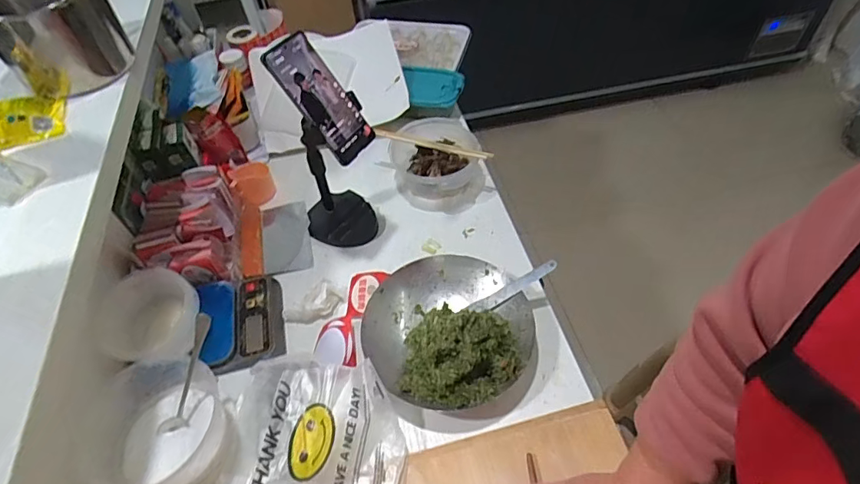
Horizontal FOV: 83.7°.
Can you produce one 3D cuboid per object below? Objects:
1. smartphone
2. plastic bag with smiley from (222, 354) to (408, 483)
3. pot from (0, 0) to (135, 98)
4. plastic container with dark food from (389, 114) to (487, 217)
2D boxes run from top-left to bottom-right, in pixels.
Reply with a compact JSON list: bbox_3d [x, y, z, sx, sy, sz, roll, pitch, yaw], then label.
[{"bbox_3d":[-0.138,-0.180,0.612,0.016,0.162,0.076,-8,37,48],"label":"smartphone"},{"bbox_3d":[-0.130,0.230,0.571,0.199,0.034,0.194,5,46,4],"label":"plastic bag with smiley"},{"bbox_3d":[-0.457,-0.261,0.587,0.115,0.113,0.140,3,52,8],"label":"pot"},{"bbox_3d":[0.015,-0.135,0.842,0.154,0.072,0.165,-13,51,-5],"label":"plastic container with dark food"}]

